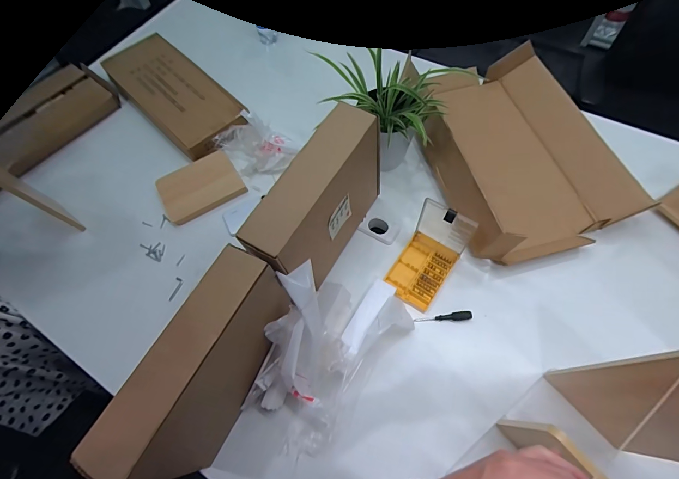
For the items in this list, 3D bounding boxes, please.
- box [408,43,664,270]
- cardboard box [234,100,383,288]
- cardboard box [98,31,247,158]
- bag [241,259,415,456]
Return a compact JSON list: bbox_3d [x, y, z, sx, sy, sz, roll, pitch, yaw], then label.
[{"bbox_3d":[0.412,-0.240,0.823,0.385,0.117,0.554,-15,64,-4],"label":"box"},{"bbox_3d":[-0.036,-0.057,0.690,0.089,0.285,0.329,28,69,16],"label":"cardboard box"},{"bbox_3d":[-0.470,-0.426,0.974,0.216,0.081,0.484,-42,69,-16],"label":"cardboard box"},{"bbox_3d":[-0.026,0.197,0.628,0.204,0.216,0.353,32,70,17],"label":"bag"}]

